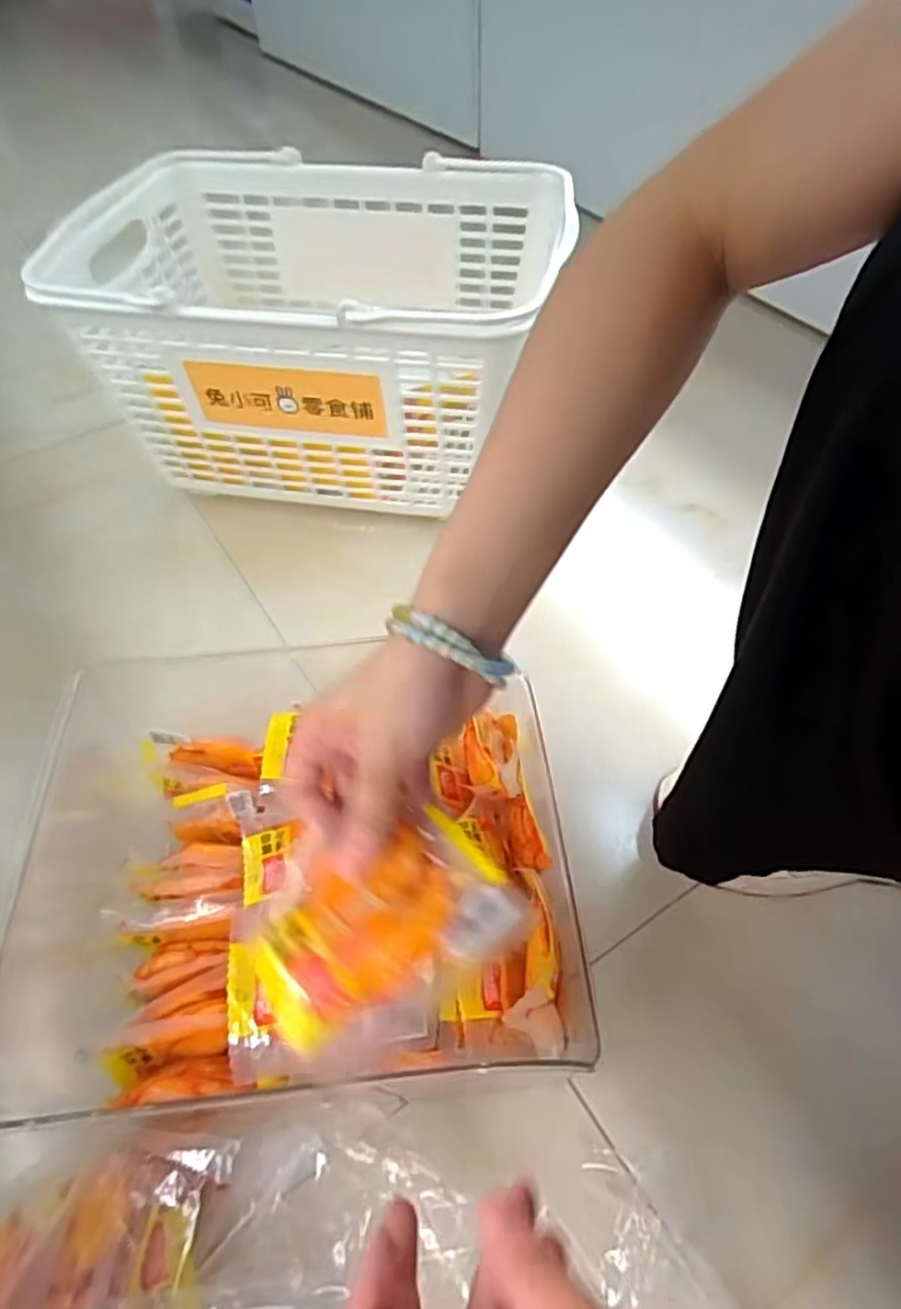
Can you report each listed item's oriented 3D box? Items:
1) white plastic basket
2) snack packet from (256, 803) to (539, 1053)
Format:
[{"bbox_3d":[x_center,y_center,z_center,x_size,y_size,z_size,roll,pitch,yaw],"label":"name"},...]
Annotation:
[{"bbox_3d":[-0.134,-0.321,0.711,0.463,0.208,0.297,9,53,7],"label":"white plastic basket"},{"bbox_3d":[-0.026,0.113,0.295,0.102,0.009,0.066,-30,58,-20],"label":"snack packet"}]

